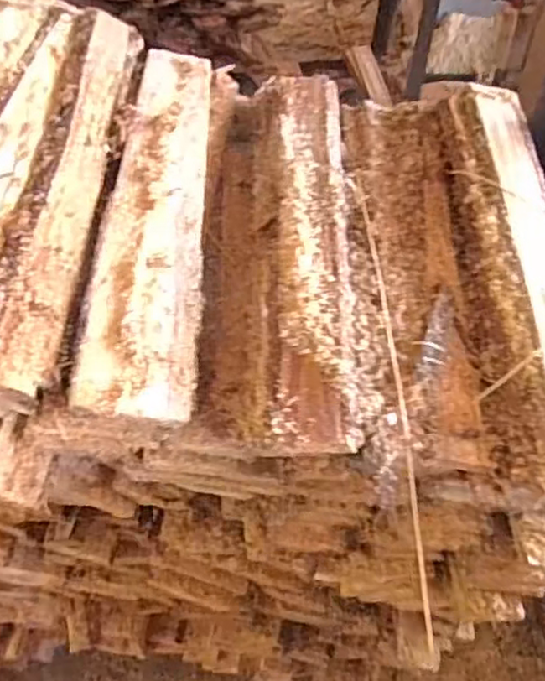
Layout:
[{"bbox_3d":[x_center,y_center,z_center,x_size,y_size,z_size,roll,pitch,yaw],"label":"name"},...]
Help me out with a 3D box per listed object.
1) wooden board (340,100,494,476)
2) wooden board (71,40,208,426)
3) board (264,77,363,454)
[{"bbox_3d":[0.135,-0.092,0.673,0.104,0.030,0.488,1,50,2],"label":"wooden board"},{"bbox_3d":[-0.112,-0.143,0.670,0.091,0.040,0.500,0,49,-1],"label":"wooden board"},{"bbox_3d":[0.035,-0.115,0.662,0.083,0.032,0.506,1,50,2],"label":"board"}]

